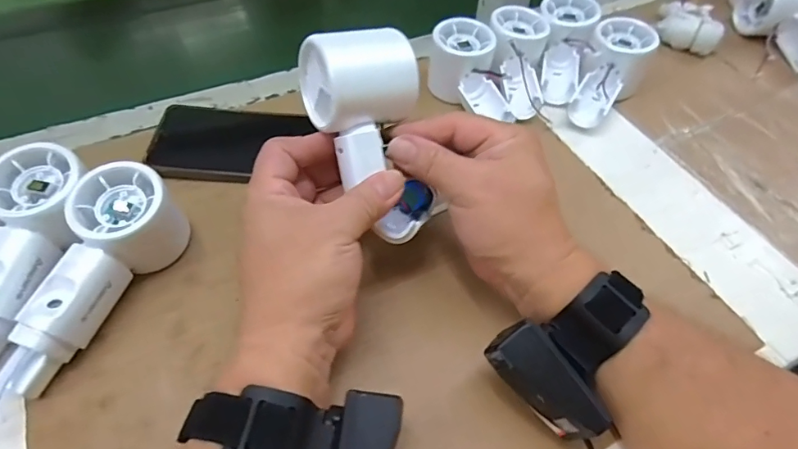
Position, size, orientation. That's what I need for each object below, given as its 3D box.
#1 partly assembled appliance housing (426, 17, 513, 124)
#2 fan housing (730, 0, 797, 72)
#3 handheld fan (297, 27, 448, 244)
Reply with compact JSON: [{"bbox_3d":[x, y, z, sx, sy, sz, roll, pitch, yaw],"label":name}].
[{"bbox_3d":[0.065,-0.138,0.441,0.058,0.057,0.102,-10,54,-11],"label":"partly assembled appliance housing"},{"bbox_3d":[0.439,-0.231,0.535,0.059,0.057,0.119,-5,54,-8],"label":"fan housing"},{"bbox_3d":[-0.015,-0.059,0.307,0.060,0.129,0.055,-28,22,-23],"label":"handheld fan"}]

